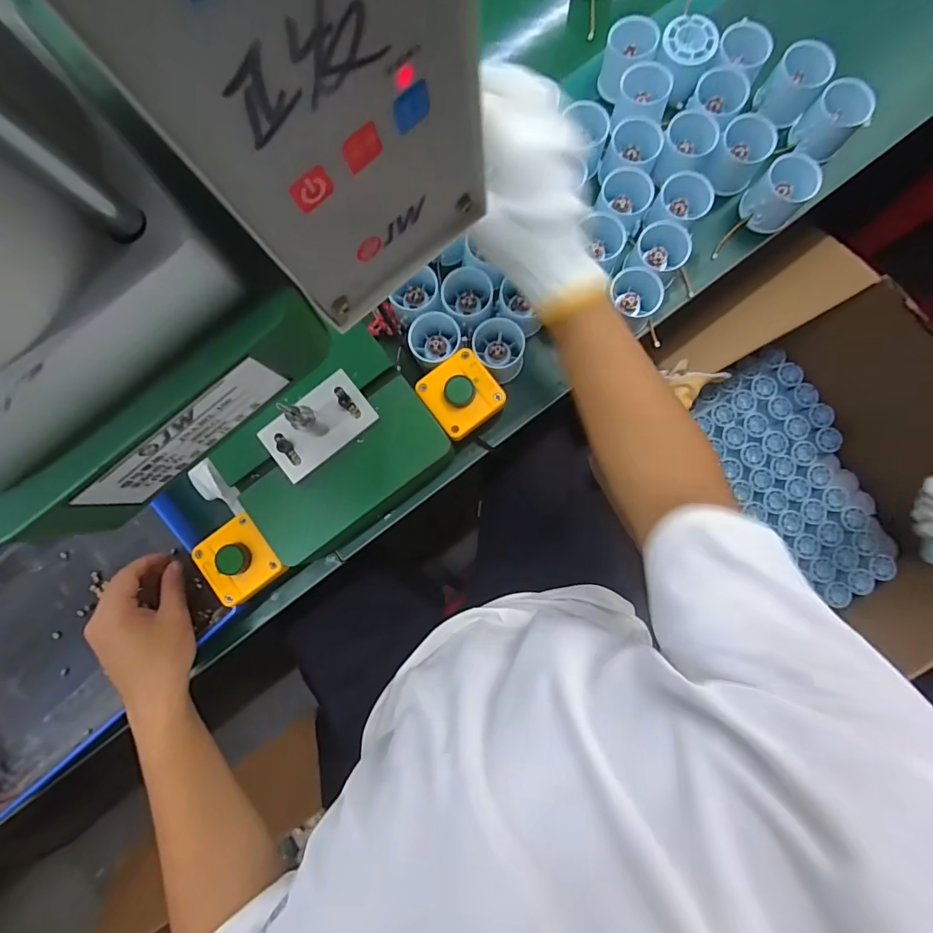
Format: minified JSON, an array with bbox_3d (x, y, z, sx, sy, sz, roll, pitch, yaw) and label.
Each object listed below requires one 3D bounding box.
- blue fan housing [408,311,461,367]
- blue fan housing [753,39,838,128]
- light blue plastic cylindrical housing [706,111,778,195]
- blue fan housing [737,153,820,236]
[{"bbox_3d":[-0.031,-0.127,0.480,0.049,0.041,0.055,-6,84,2],"label":"blue fan housing"},{"bbox_3d":[0.348,-0.407,0.498,0.053,0.048,0.053,0,84,3],"label":"blue fan housing"},{"bbox_3d":[0.282,-0.322,0.488,0.051,0.053,0.048,0,84,3],"label":"light blue plastic cylindrical housing"},{"bbox_3d":[0.327,-0.284,0.489,0.057,0.045,0.053,-43,84,-2],"label":"blue fan housing"}]

